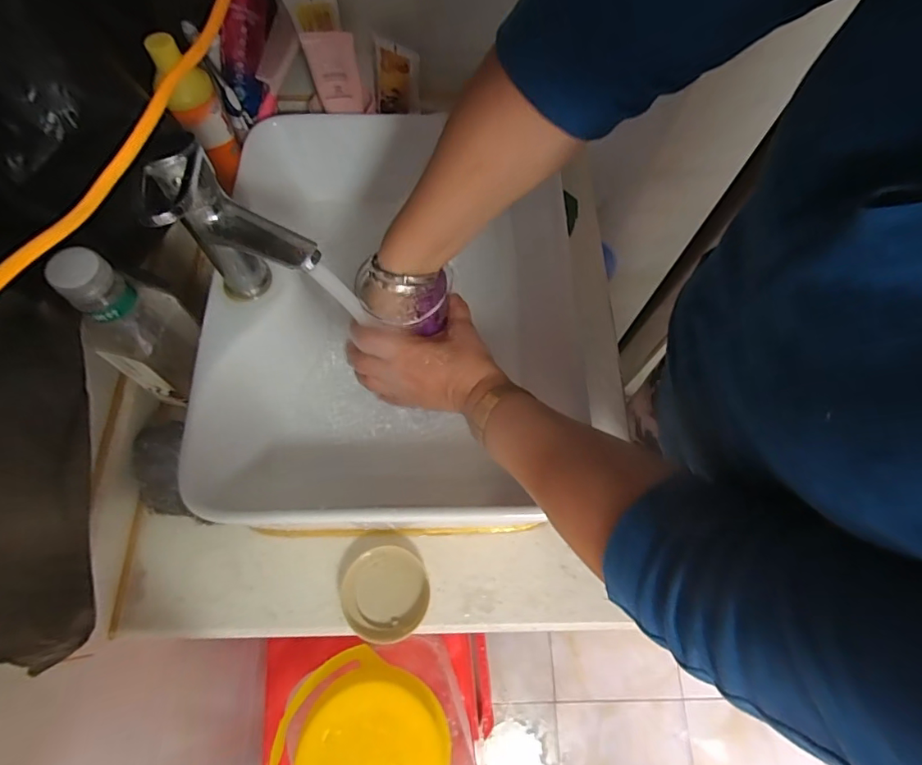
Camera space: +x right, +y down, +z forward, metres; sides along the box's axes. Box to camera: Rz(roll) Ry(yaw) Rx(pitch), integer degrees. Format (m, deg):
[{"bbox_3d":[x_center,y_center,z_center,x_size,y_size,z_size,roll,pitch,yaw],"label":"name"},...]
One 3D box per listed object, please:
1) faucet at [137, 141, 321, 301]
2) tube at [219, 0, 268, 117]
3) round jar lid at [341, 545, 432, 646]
[{"bbox_3d":[-0.161,-0.112,0.386,0.111,0.141,0.044,13,68,4],"label":"faucet"},{"bbox_3d":[-0.247,-0.380,0.571,0.032,0.133,0.046,45,49,15],"label":"tube"},{"bbox_3d":[-0.075,0.207,0.486,0.082,0.012,0.083,-7,68,-5],"label":"round jar lid"}]

